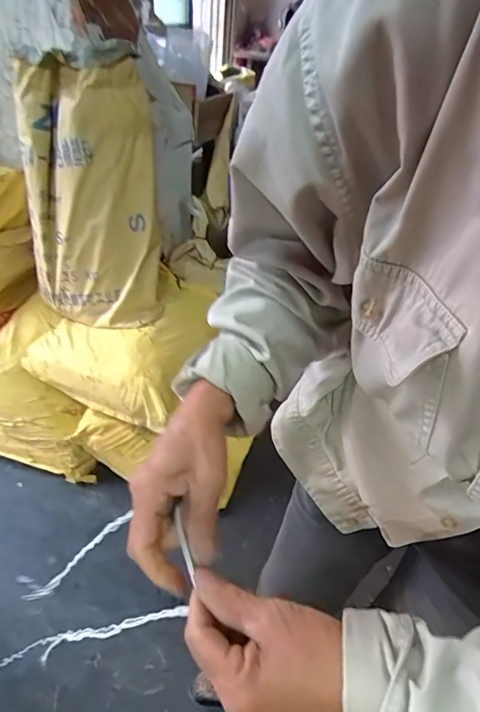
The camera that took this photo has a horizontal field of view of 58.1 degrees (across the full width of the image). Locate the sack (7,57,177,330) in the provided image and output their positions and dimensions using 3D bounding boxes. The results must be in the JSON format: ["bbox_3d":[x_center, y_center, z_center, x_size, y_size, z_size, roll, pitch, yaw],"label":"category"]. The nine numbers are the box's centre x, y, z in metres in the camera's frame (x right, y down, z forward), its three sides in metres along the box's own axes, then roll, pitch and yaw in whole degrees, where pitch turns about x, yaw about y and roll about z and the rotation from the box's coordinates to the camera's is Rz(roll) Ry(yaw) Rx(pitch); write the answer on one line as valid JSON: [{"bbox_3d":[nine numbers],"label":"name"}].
[{"bbox_3d":[-0.376,-0.392,1.120,0.331,0.590,0.268,-10,42,-19],"label":"sack"}]

